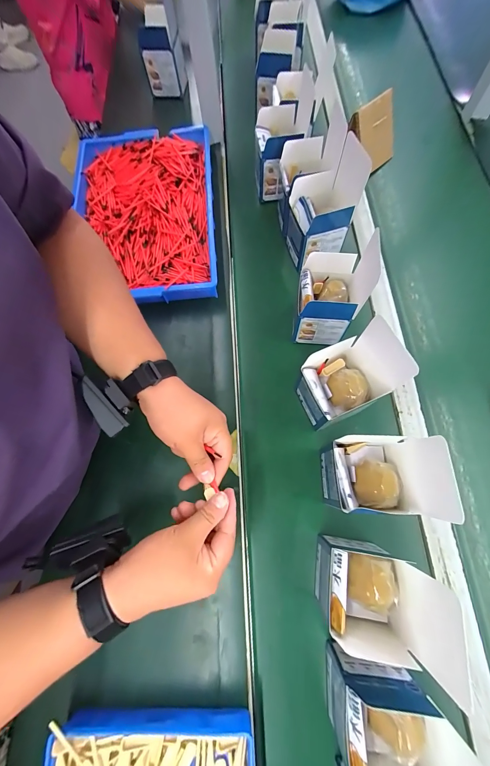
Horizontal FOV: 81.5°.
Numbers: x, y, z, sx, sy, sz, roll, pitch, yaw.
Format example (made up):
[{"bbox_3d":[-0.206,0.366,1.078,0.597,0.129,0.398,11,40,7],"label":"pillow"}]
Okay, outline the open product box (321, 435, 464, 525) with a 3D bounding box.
[{"bbox_3d":[0.156,0.118,0.349,0.089,0.166,0.094,-1,70,0],"label":"open product box"}]

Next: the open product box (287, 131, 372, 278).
[{"bbox_3d":[0.127,-0.299,0.489,0.084,0.165,0.104,-21,72,-7],"label":"open product box"}]

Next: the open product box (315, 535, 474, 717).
[{"bbox_3d":[0.145,0.237,0.322,0.106,0.159,0.102,10,70,4],"label":"open product box"}]

